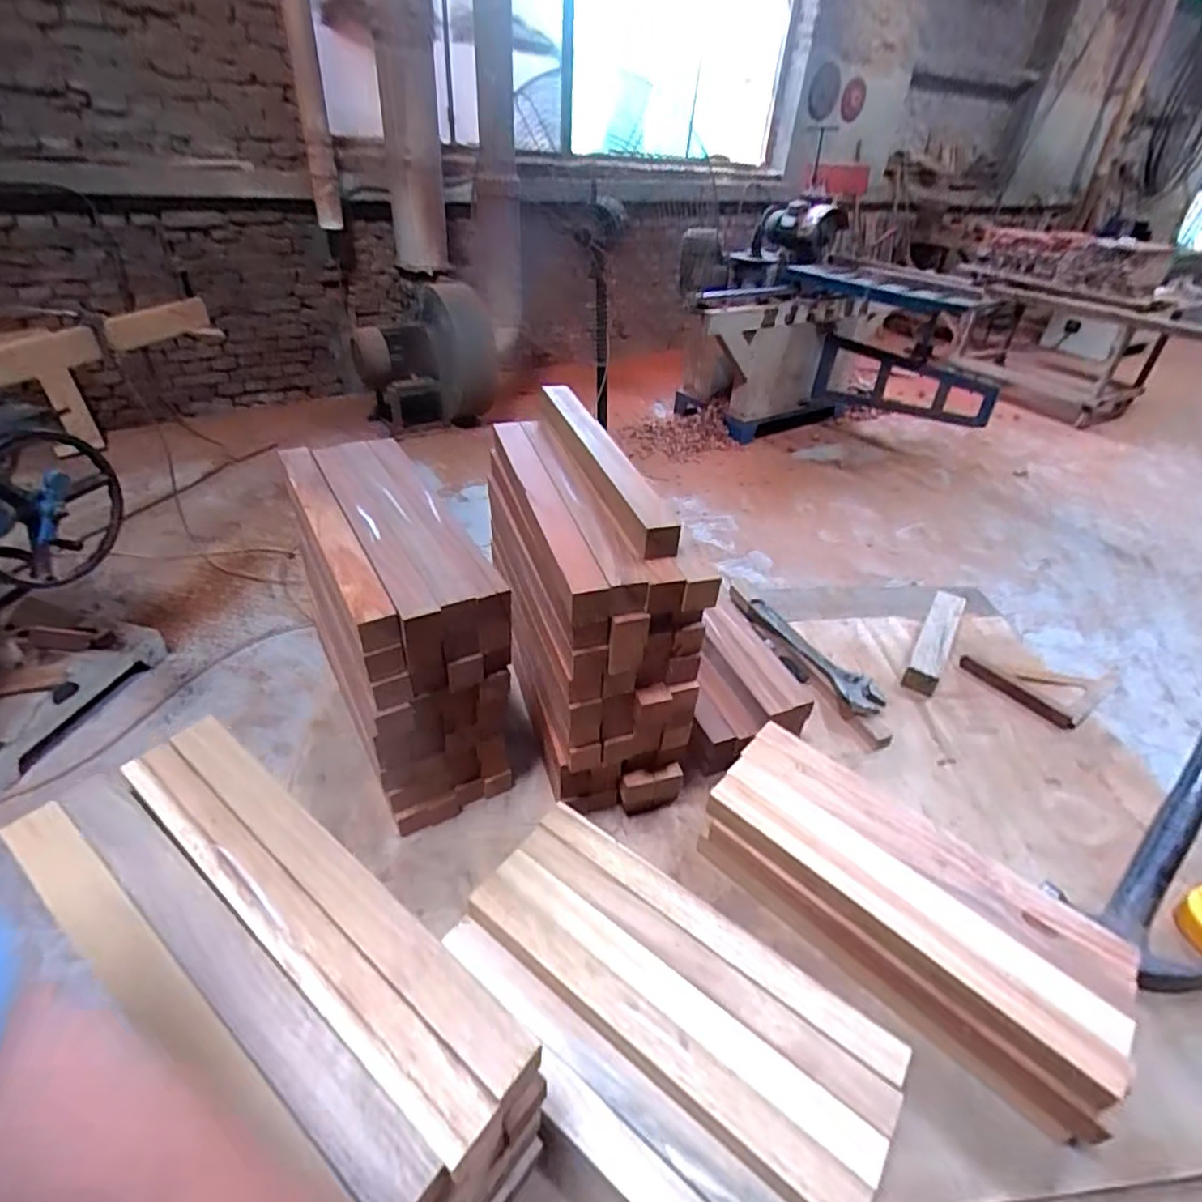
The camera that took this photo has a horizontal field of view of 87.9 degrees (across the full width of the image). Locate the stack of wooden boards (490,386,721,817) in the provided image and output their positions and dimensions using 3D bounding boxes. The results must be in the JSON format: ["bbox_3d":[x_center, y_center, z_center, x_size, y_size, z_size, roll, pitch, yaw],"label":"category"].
[{"bbox_3d":[-0.024,0.000,0.674,0.134,0.323,0.340,-9,39,-17],"label":"stack of wooden boards"}]

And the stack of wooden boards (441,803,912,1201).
[{"bbox_3d":[0.036,0.322,0.479,0.321,0.067,0.180,28,43,27],"label":"stack of wooden boards"}]

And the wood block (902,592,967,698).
[{"bbox_3d":[0.465,0.054,0.867,0.044,0.040,0.202,24,42,24],"label":"wood block"}]

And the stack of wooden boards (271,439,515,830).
[{"bbox_3d":[-0.220,0.018,0.656,0.130,0.257,0.324,-18,43,-27],"label":"stack of wooden boards"}]

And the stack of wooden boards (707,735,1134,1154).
[{"bbox_3d":[0.254,0.260,0.547,0.335,0.088,0.134,33,46,32],"label":"stack of wooden boards"}]

